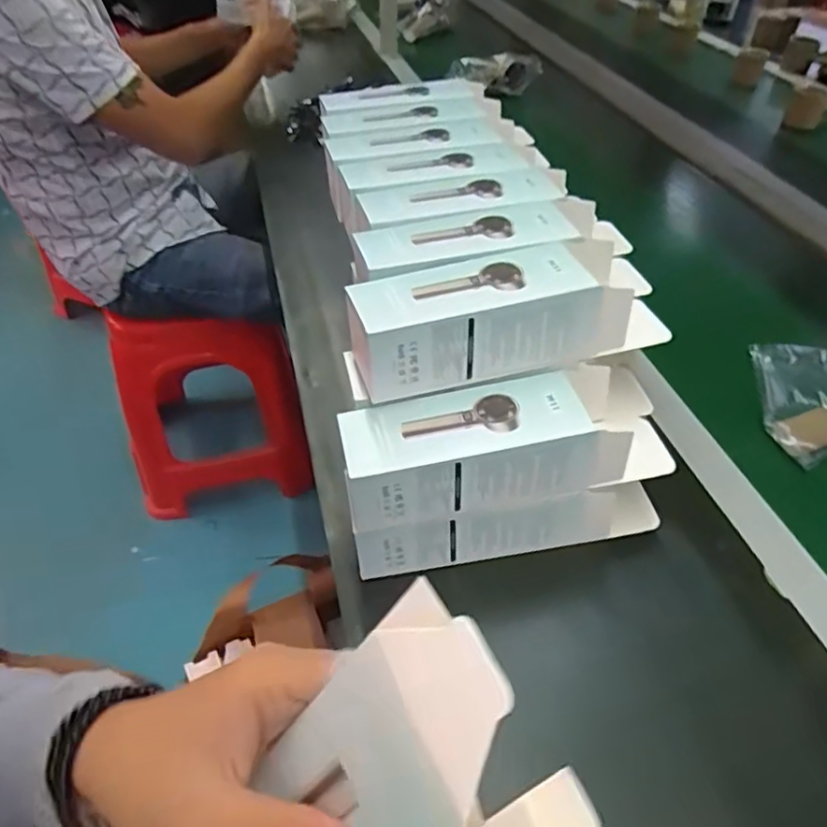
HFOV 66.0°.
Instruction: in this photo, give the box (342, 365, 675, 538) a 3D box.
[{"bbox_3d":[0.066,0.023,0.436,0.231,0.061,0.069,-10,44,-12],"label":"box"}]

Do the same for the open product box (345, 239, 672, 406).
[{"bbox_3d":[0.063,-0.071,0.445,0.220,0.062,0.069,-10,44,-12],"label":"open product box"}]

